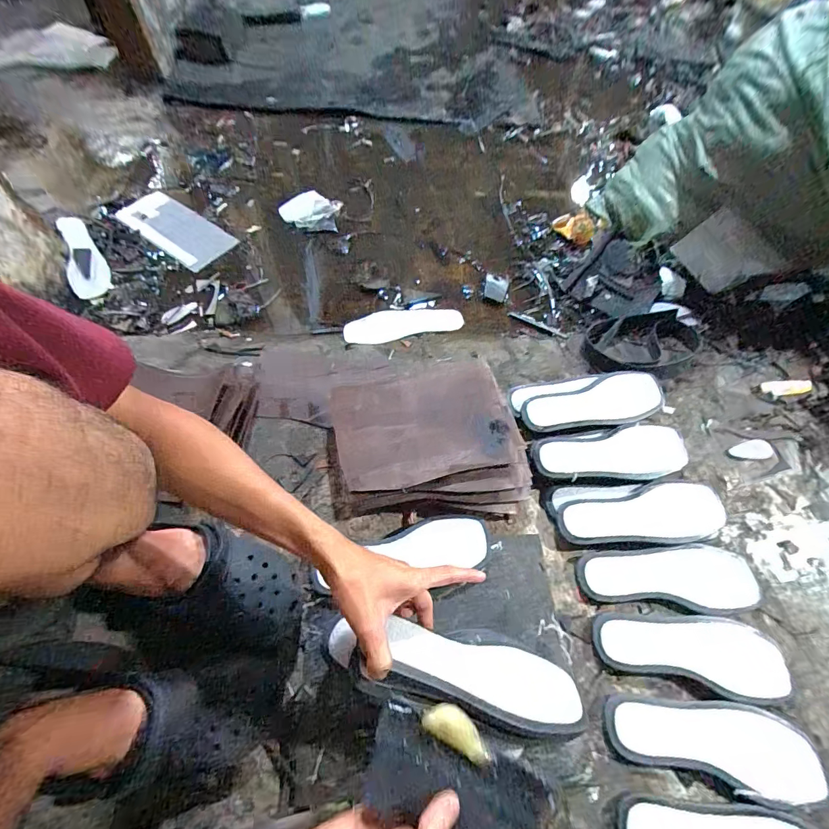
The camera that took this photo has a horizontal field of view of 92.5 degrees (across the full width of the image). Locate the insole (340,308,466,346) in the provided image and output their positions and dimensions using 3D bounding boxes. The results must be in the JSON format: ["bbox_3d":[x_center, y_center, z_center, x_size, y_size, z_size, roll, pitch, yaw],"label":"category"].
[{"bbox_3d":[-0.023,-0.189,0.824,0.244,0.011,0.079,-15,63,-10],"label":"insole"}]

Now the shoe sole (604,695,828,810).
[{"bbox_3d":[0.345,0.379,0.463,0.231,0.020,0.083,12,62,4],"label":"shoe sole"}]

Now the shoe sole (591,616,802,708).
[{"bbox_3d":[0.354,0.300,0.505,0.234,0.015,0.084,9,62,3],"label":"shoe sole"}]

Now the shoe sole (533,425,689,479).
[{"bbox_3d":[0.311,0.067,0.619,0.246,0.027,0.082,-8,62,-7],"label":"shoe sole"}]

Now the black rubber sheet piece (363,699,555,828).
[{"bbox_3d":[0.026,0.272,0.283,0.127,0.010,0.075,16,75,18],"label":"black rubber sheet piece"}]

